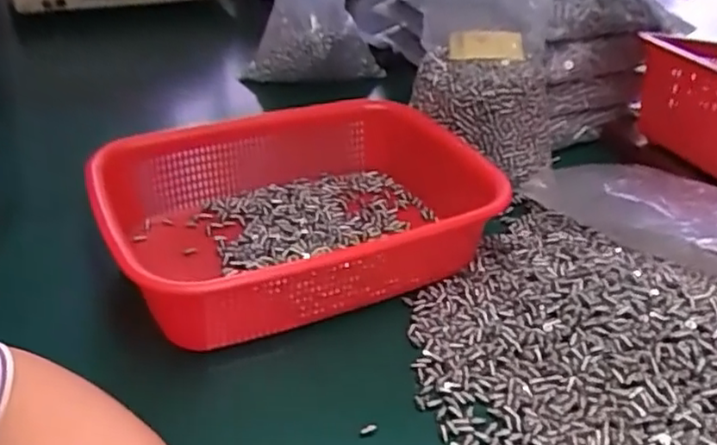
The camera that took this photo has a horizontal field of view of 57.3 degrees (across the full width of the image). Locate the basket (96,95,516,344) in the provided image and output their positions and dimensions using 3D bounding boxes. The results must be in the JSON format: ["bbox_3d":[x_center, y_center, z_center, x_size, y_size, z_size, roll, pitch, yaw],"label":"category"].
[{"bbox_3d":[-0.037,-0.011,0.514,0.299,0.075,0.214,-16,38,-24],"label":"basket"}]

